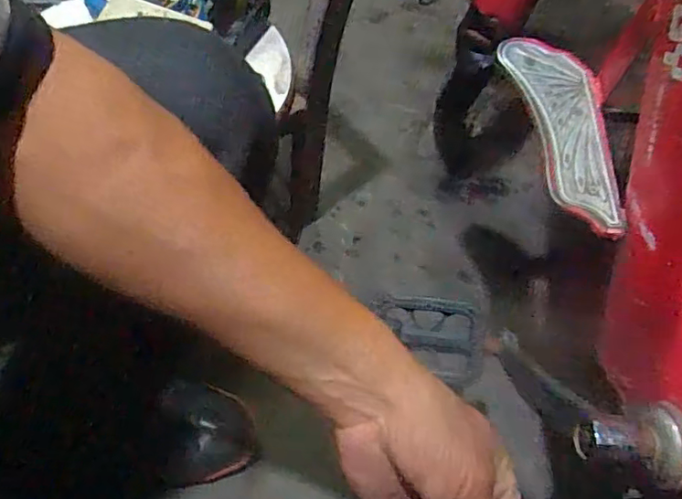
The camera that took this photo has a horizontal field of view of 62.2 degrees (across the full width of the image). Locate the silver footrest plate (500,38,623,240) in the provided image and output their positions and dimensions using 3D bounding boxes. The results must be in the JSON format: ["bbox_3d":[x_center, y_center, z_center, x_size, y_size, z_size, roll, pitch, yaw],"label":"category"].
[{"bbox_3d":[0.179,-0.094,0.437,0.068,0.019,0.183,-6,59,-8],"label":"silver footrest plate"}]

